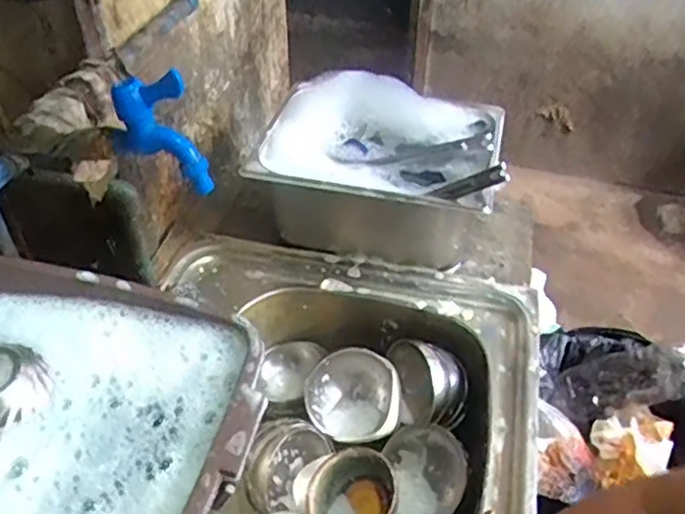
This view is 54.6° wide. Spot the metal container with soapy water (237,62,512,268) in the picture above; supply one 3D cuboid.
[{"bbox_3d":[0.047,-0.112,0.931,0.324,0.181,0.221,7,42,6],"label":"metal container with soapy water"}]

